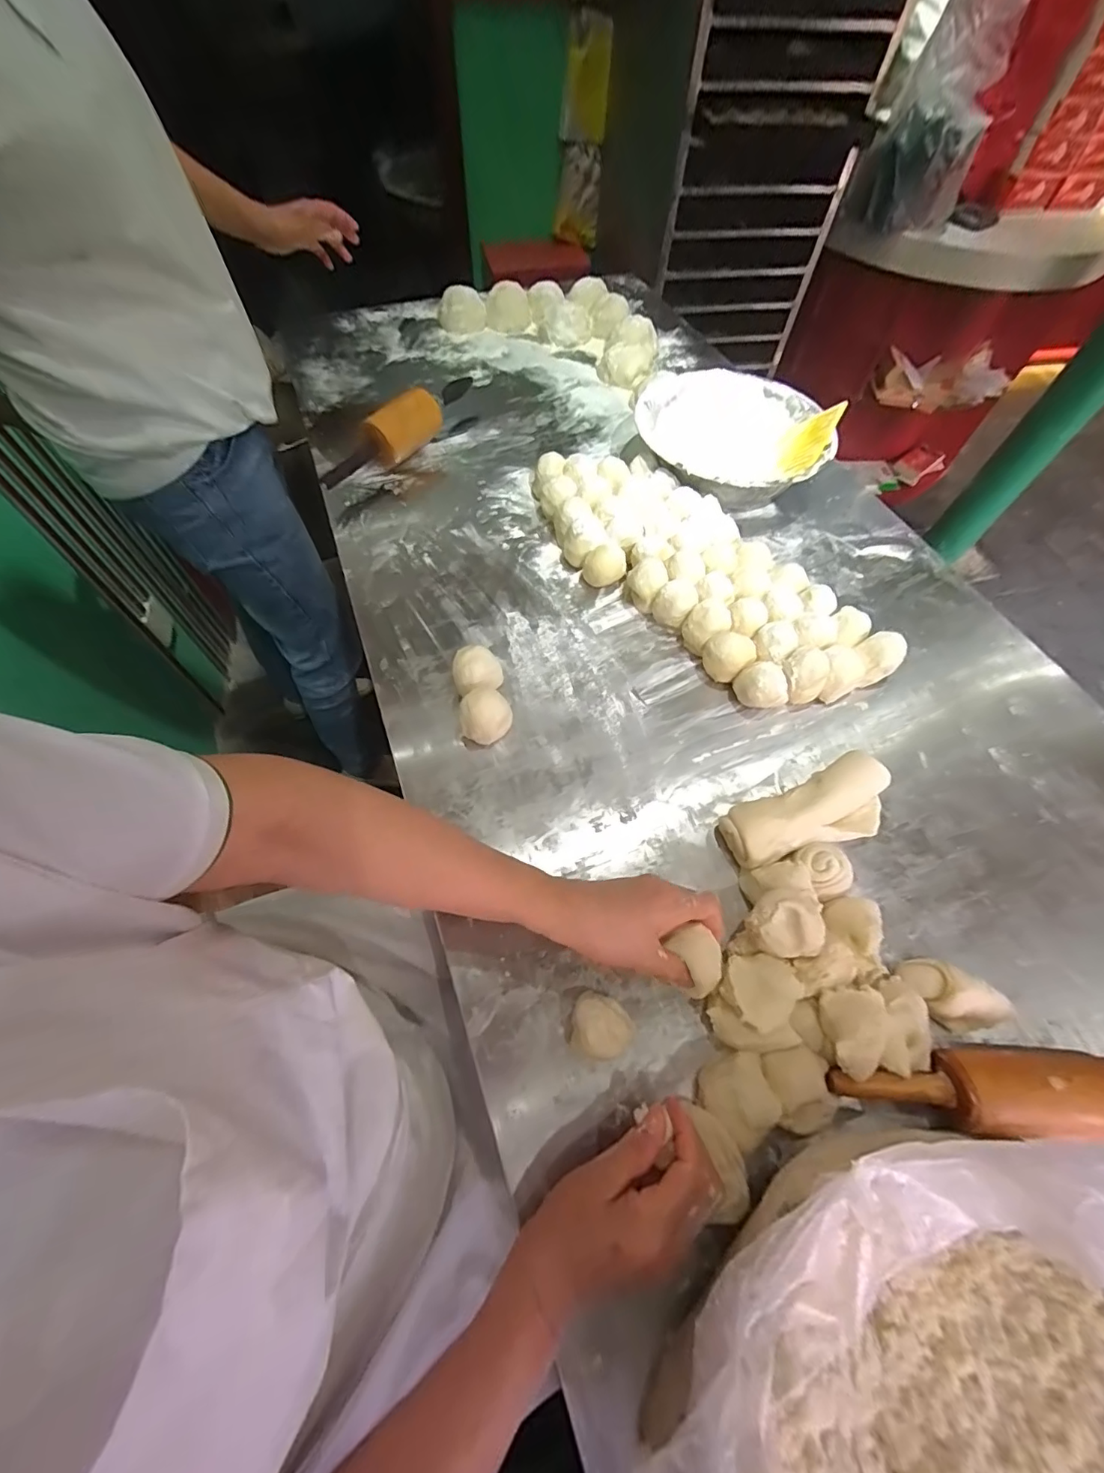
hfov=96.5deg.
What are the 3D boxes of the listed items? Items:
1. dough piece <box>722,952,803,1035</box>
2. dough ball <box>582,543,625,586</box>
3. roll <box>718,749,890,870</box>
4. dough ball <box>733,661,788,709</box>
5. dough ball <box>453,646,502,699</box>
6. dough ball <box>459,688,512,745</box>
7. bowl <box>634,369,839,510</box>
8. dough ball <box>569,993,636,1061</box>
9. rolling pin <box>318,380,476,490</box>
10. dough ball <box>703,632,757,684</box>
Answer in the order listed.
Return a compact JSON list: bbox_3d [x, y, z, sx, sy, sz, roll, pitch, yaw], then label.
[{"bbox_3d":[0.164,0.200,0.390,0.055,0.030,0.053,0,60,0],"label":"dough piece"},{"bbox_3d":[0.067,-0.219,0.637,0.051,0.047,0.040,0,61,-2],"label":"dough ball"},{"bbox_3d":[0.254,0.077,0.483,0.174,0.044,0.070,-21,63,-13],"label":"roll"},{"bbox_3d":[0.232,-0.055,0.551,0.054,0.051,0.046,-16,62,-10],"label":"dough ball"},{"bbox_3d":[-0.081,-0.066,0.542,0.051,0.055,0.048,1,61,-1],"label":"dough ball"},{"bbox_3d":[-0.070,-0.021,0.521,0.052,0.049,0.046,-6,61,-5],"label":"dough ball"},{"bbox_3d":[0.262,-0.424,0.740,0.258,0.100,0.254,2,60,1],"label":"bowl"},{"bbox_3d":[0.040,0.231,0.392,0.049,0.043,0.042,10,61,4],"label":"dough ball"},{"bbox_3d":[-0.221,-0.484,0.766,0.057,0.074,0.341,29,64,14],"label":"rolling pin"},{"bbox_3d":[0.201,-0.088,0.568,0.052,0.052,0.042,29,64,14],"label":"dough ball"}]

